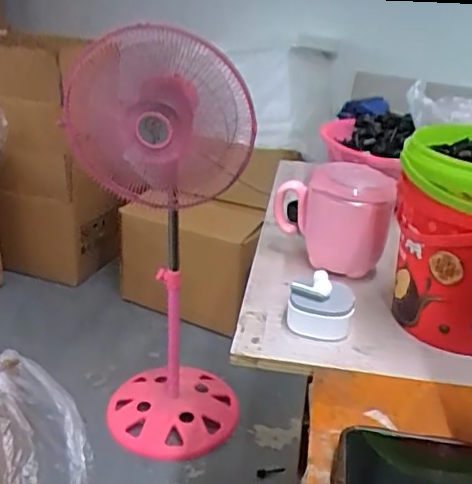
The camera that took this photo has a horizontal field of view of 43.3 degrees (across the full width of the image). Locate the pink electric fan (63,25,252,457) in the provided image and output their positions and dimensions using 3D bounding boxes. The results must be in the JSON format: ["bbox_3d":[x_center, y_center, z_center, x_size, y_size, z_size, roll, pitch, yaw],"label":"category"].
[{"bbox_3d":[-0.149,0.028,1.247,0.346,0.870,0.273,5,26,3],"label":"pink electric fan"}]

